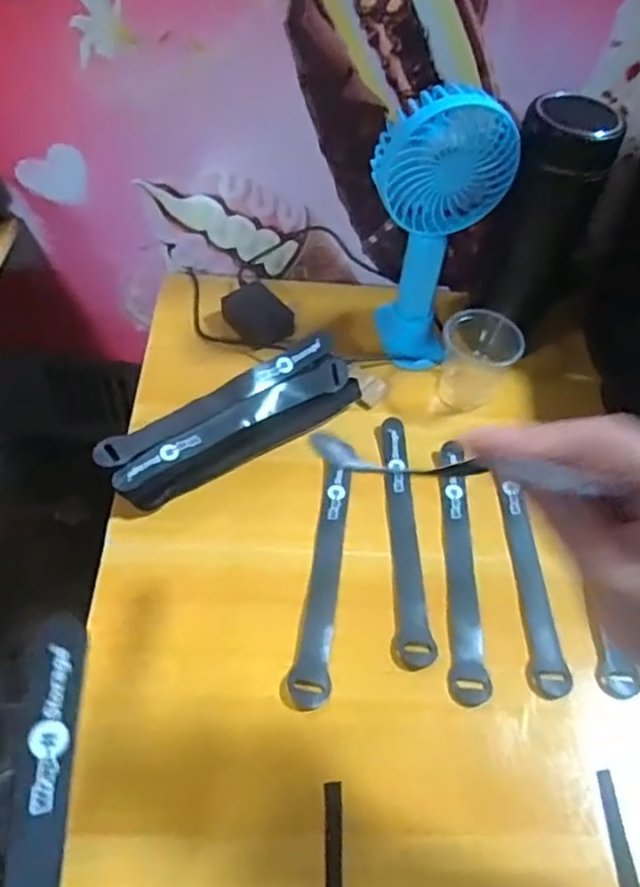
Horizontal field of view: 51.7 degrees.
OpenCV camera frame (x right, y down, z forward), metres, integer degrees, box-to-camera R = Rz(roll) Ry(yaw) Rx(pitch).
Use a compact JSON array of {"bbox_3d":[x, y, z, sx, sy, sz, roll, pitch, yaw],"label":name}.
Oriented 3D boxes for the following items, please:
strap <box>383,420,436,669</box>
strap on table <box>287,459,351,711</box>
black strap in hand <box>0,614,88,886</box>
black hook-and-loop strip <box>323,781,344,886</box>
[{"bbox_3d":[0.060,0.062,0.475,0.022,0.007,0.194,2,53,-5],"label":"strap"},{"bbox_3d":[0.003,0.087,0.452,0.023,0.004,0.180,7,50,4],"label":"strap on table"},{"bbox_3d":[-0.104,0.149,0.238,0.020,0.005,0.165,11,78,-35],"label":"black strap in hand"},{"bbox_3d":[0.008,0.221,0.352,0.010,0.004,0.070,1,56,-4],"label":"black hook-and-loop strip"}]

